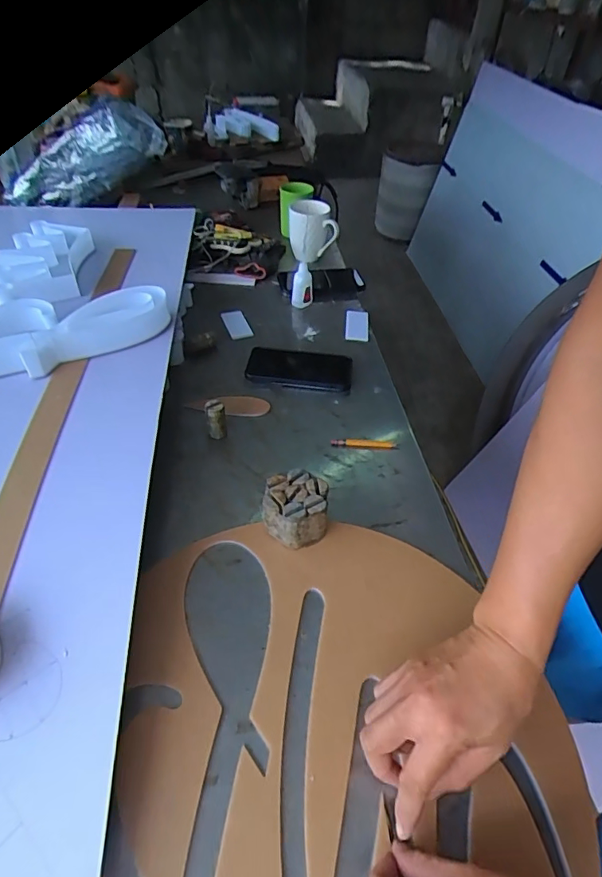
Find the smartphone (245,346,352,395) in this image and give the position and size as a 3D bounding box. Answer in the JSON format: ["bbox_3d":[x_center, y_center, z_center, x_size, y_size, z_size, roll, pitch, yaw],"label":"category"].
[{"bbox_3d":[-0.002,-0.109,0.777,0.161,0.013,0.091,6,45,2],"label":"smartphone"}]

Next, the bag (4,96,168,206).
[{"bbox_3d":[-0.473,-0.594,1.065,0.364,0.141,0.075,-24,45,9],"label":"bag"}]

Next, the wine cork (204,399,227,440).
[{"bbox_3d":[-0.114,-0.025,0.658,0.025,0.059,0.019,-4,45,-8],"label":"wine cork"}]

